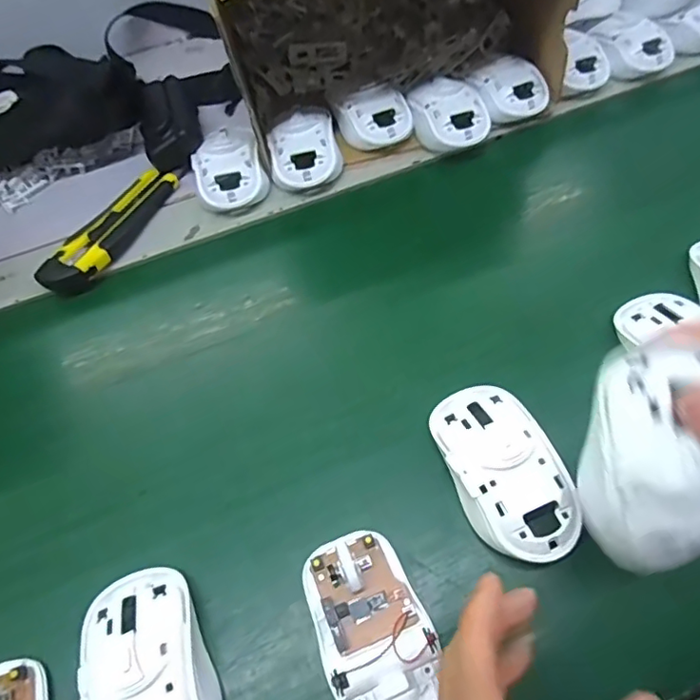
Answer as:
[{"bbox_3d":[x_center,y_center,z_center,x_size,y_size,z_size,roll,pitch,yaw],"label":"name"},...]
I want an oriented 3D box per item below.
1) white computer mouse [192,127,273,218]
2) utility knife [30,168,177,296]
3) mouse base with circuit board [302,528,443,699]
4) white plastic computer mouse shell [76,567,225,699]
[{"bbox_3d":[-0.102,-0.153,0.462,0.056,0.031,0.087,-17,61,-6],"label":"white computer mouse"},{"bbox_3d":[-0.191,-0.097,0.443,0.039,0.024,0.136,28,66,18],"label":"utility knife"},{"bbox_3d":[0.011,0.144,0.280,0.057,0.030,0.095,-21,62,-8],"label":"mouse base with circuit board"},{"bbox_3d":[-0.101,0.164,0.271,0.057,0.031,0.104,-23,62,-9],"label":"white plastic computer mouse shell"}]

